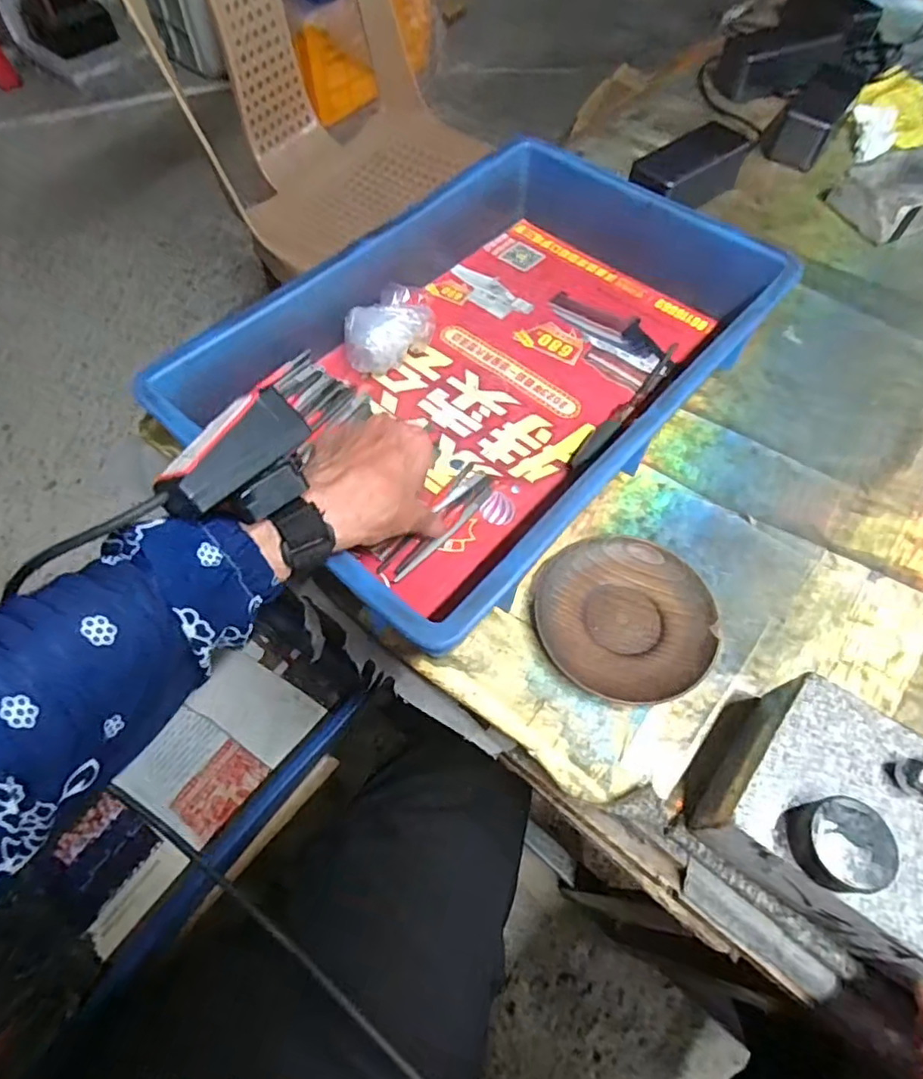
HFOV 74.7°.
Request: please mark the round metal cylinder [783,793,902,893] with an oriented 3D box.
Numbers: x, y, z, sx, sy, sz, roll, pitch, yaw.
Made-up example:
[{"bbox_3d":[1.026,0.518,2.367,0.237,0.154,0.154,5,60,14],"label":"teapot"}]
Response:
[{"bbox_3d":[0.172,0.138,0.275,0.037,0.021,0.037,1,61,-2],"label":"round metal cylinder"}]

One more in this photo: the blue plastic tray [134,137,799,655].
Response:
[{"bbox_3d":[0.028,-0.143,0.469,0.281,0.080,0.420,40,68,19],"label":"blue plastic tray"}]

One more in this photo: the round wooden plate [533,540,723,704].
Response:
[{"bbox_3d":[0.108,0.050,0.401,0.112,0.017,0.108,0,61,-1],"label":"round wooden plate"}]

